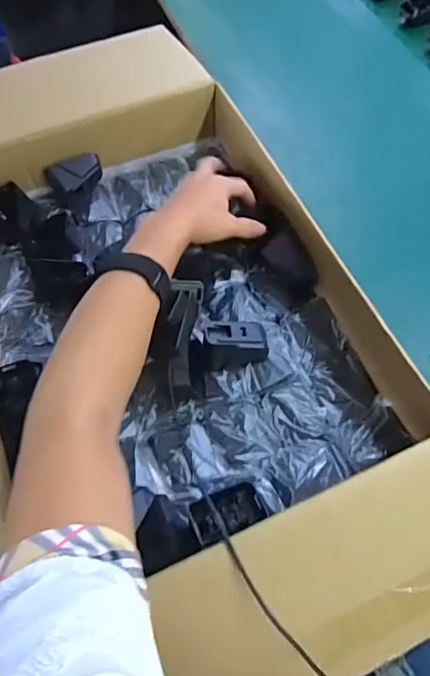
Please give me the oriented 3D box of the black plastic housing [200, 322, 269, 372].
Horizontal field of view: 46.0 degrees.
[{"bbox_3d":[0.020,0.007,0.531,0.069,0.034,0.038,-6,61,0],"label":"black plastic housing"}]

